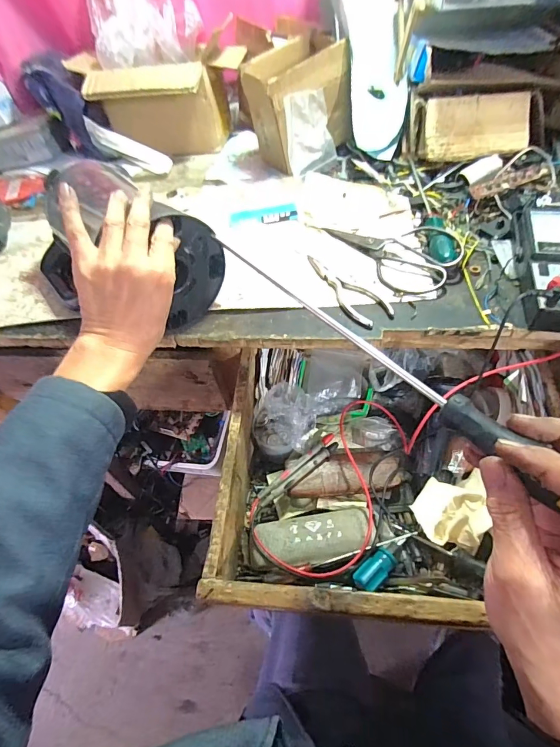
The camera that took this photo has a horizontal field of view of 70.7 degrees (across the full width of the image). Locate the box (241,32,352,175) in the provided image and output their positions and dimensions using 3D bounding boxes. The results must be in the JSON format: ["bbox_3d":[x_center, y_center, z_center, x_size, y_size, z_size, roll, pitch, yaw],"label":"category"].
[{"bbox_3d":[0.030,-0.436,0.647,0.145,0.145,0.111,-32,55,-19],"label":"box"}]

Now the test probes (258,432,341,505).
[{"bbox_3d":[0.026,0.125,0.510,0.125,0.010,0.022,-36,56,-21],"label":"test probes"}]

